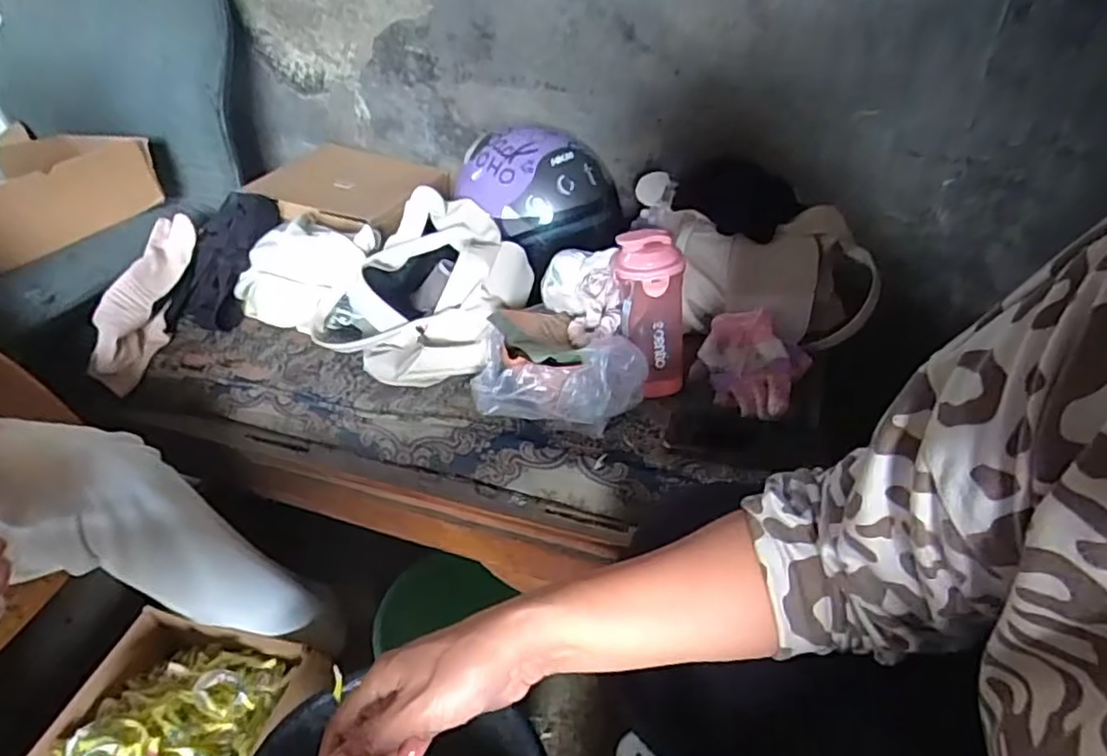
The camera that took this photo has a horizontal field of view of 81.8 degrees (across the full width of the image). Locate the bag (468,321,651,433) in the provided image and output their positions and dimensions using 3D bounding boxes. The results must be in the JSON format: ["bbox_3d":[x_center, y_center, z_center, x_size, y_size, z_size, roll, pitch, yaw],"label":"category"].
[{"bbox_3d":[0.007,-0.006,0.731,0.195,0.097,0.112,1,38,6],"label":"bag"}]

